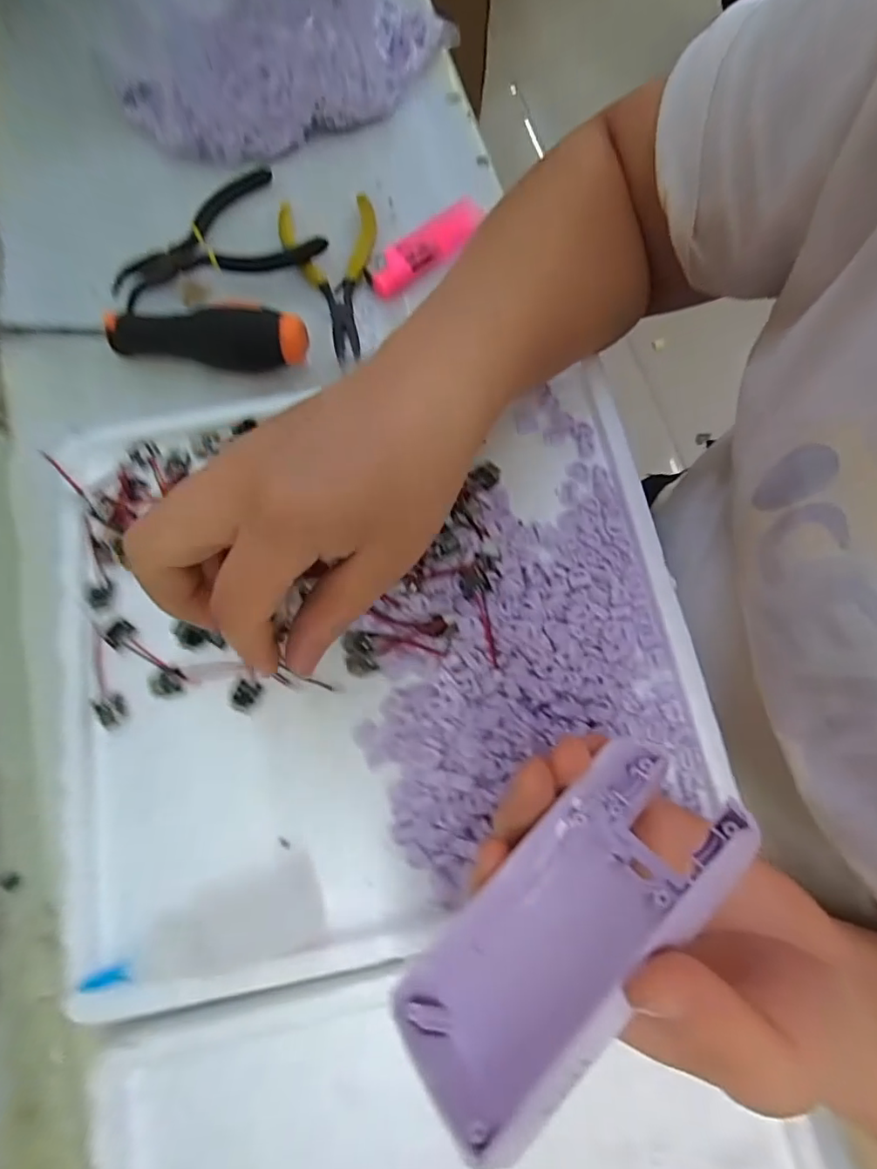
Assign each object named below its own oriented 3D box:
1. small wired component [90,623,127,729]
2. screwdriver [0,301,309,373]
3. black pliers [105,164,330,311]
[{"bbox_3d":[-0.150,0.041,0.243,0.012,0.004,0.046,-25,75,-6],"label":"small wired component"},{"bbox_3d":[-0.154,-0.136,0.290,0.171,0.024,0.025,8,74,4],"label":"screwdriver"},{"bbox_3d":[-0.126,-0.185,0.310,0.112,0.009,0.071,-37,76,-9],"label":"black pliers"}]

